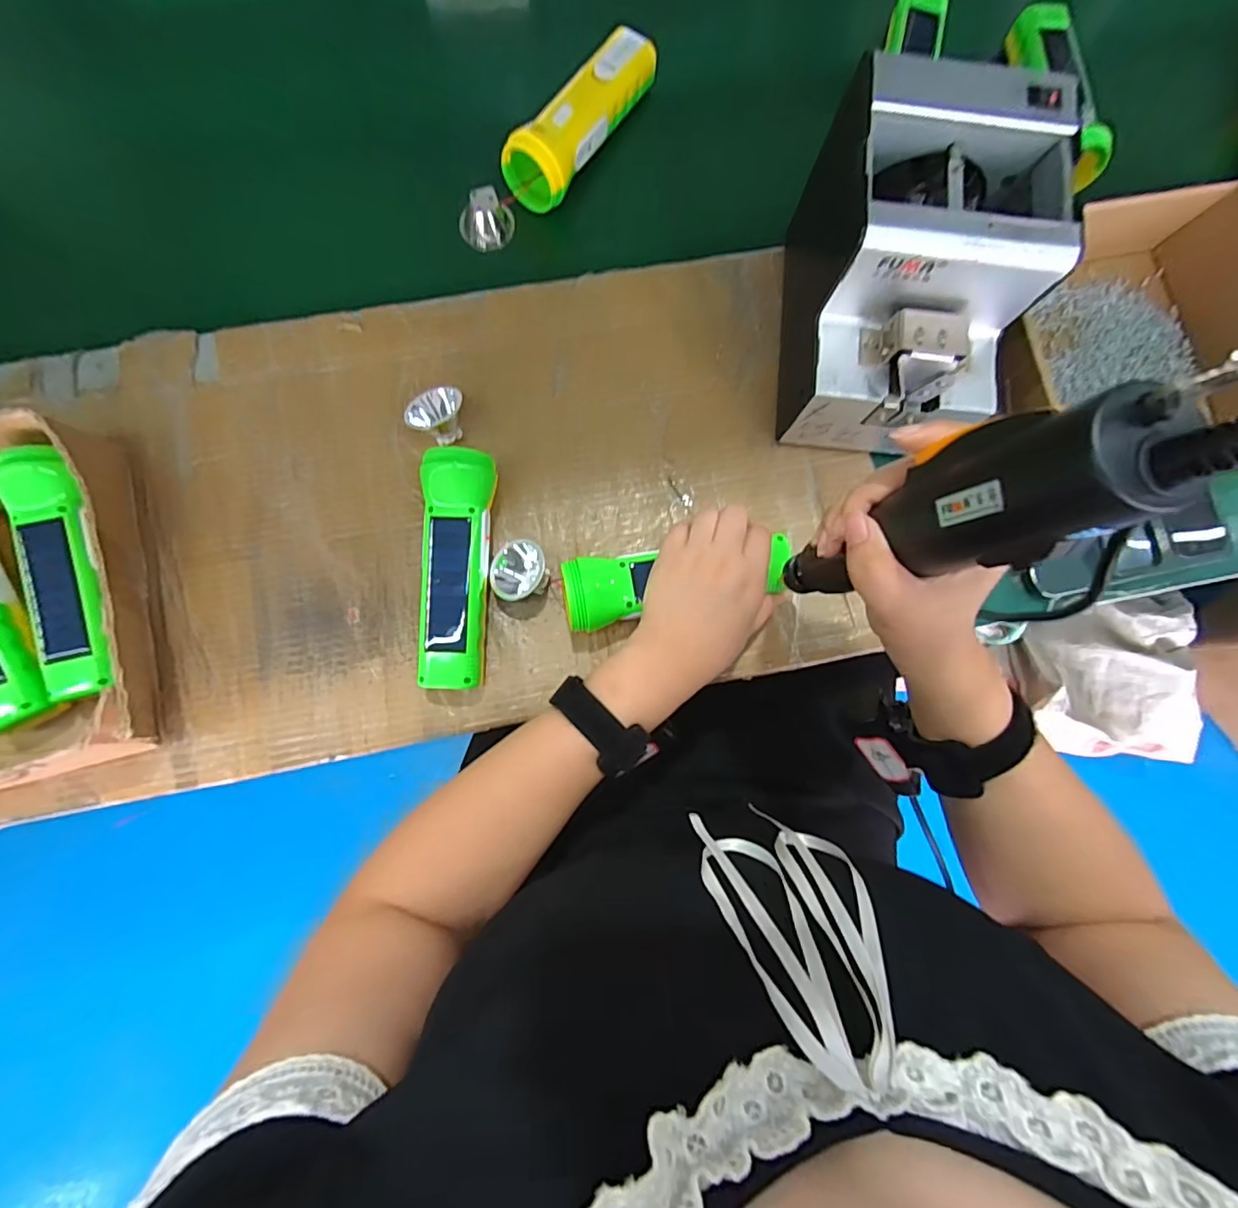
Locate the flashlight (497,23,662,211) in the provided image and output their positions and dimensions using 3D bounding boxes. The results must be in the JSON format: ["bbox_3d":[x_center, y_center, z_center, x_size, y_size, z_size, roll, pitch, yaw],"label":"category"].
[{"bbox_3d":[-0.027,-0.397,0.454,0.050,0.048,0.163,34,83,2],"label":"flashlight"}]

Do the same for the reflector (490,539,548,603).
[{"bbox_3d":[-0.073,-0.023,0.404,0.040,0.030,0.040,0,83,-2],"label":"reflector"}]

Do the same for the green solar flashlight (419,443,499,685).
[{"bbox_3d":[-0.116,-0.024,0.395,0.045,0.042,0.165,3,83,-2],"label":"green solar flashlight"}]

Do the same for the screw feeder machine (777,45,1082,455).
[{"bbox_3d":[0.195,-0.229,0.380,0.128,0.146,0.202,5,83,-1],"label":"screw feeder machine"}]

